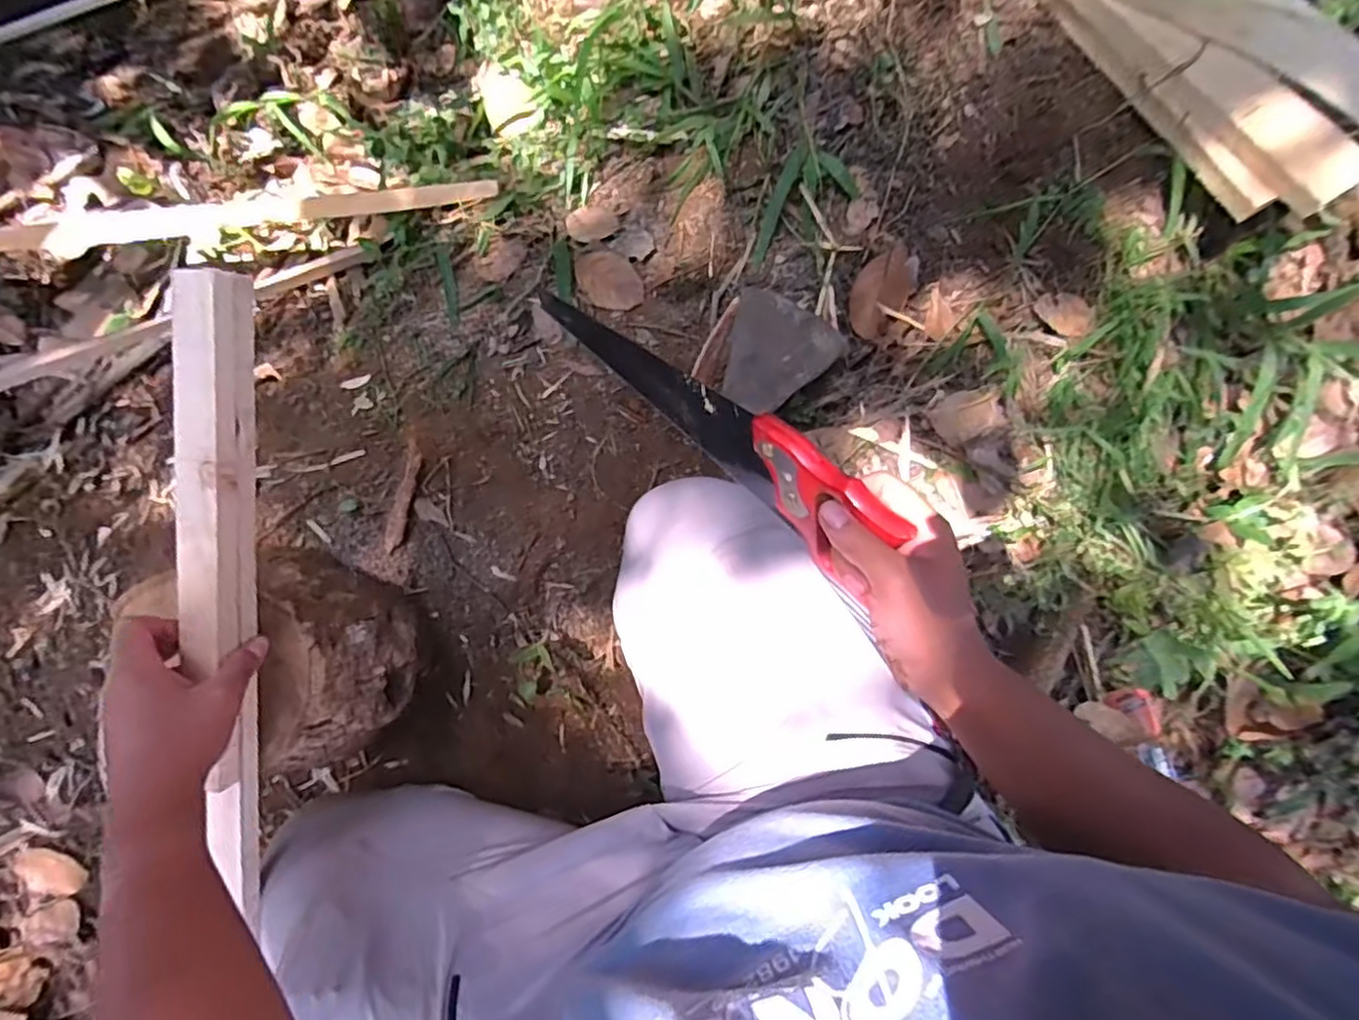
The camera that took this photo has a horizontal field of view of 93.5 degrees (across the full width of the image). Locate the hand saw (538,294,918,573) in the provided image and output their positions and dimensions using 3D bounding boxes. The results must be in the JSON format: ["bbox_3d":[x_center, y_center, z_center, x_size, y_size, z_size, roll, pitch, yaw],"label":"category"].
[{"bbox_3d":[0.006,-0.086,0.537,0.028,0.078,0.426,-40,53,-12],"label":"hand saw"}]

